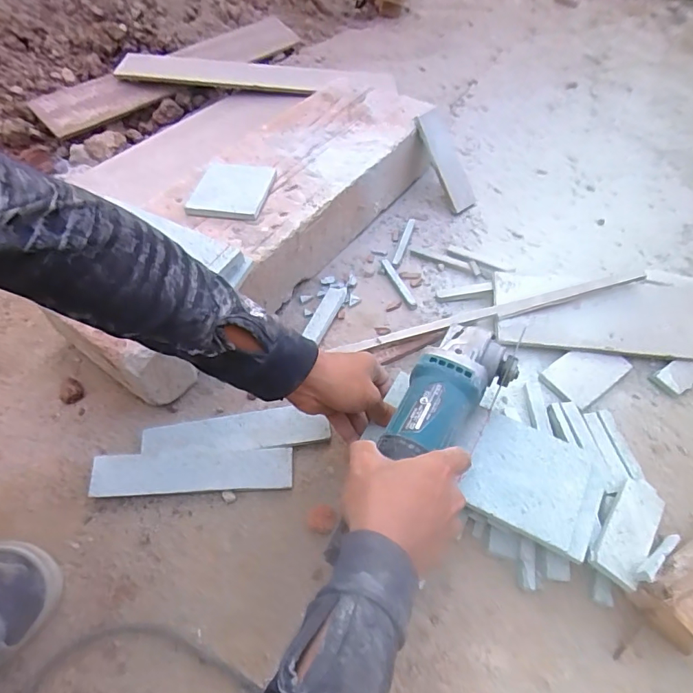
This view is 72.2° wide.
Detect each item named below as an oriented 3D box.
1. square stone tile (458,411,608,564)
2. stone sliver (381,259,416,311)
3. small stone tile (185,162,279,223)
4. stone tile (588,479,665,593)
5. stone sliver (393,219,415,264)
[{"bbox_3d":[0.173,0.124,0.436,0.117,0.016,0.100,23,56,22],"label":"square stone tile"},{"bbox_3d":[0.070,-0.085,0.647,0.011,0.009,0.095,-18,54,-11],"label":"stone sliver"},{"bbox_3d":[-0.147,-0.207,0.620,0.098,0.017,0.113,7,53,7],"label":"small stone tile"},{"bbox_3d":[0.253,0.161,0.424,0.040,0.007,0.106,37,55,20],"label":"stone tile"},{"bbox_3d":[0.084,-0.155,0.698,0.010,0.004,0.104,24,53,-3],"label":"stone sliver"}]

